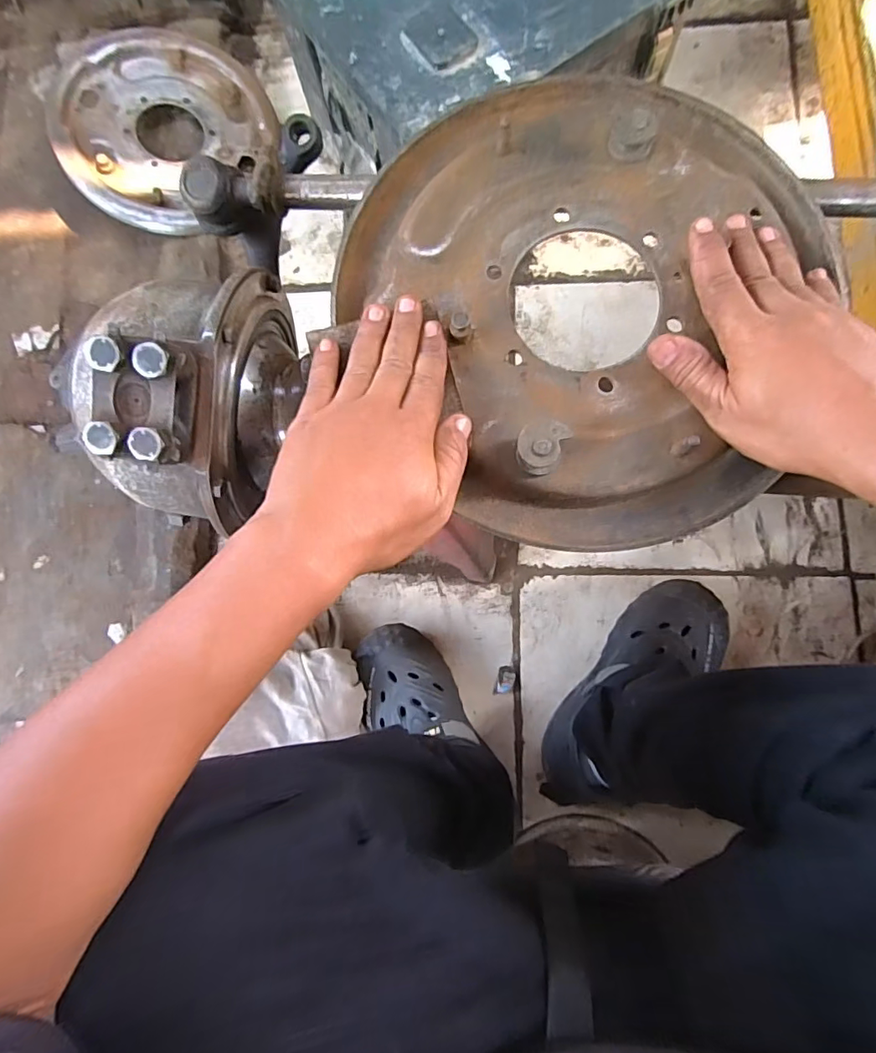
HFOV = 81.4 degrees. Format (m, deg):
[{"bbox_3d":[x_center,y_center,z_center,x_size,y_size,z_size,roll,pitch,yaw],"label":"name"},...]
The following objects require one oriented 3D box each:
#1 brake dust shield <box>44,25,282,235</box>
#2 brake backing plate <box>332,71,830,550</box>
[{"bbox_3d":[-0.401,-0.577,0.732,0.240,0.038,0.290,46,78,-10],"label":"brake dust shield"},{"bbox_3d":[0.101,-0.146,0.309,0.275,0.033,0.298,0,84,3],"label":"brake backing plate"}]

